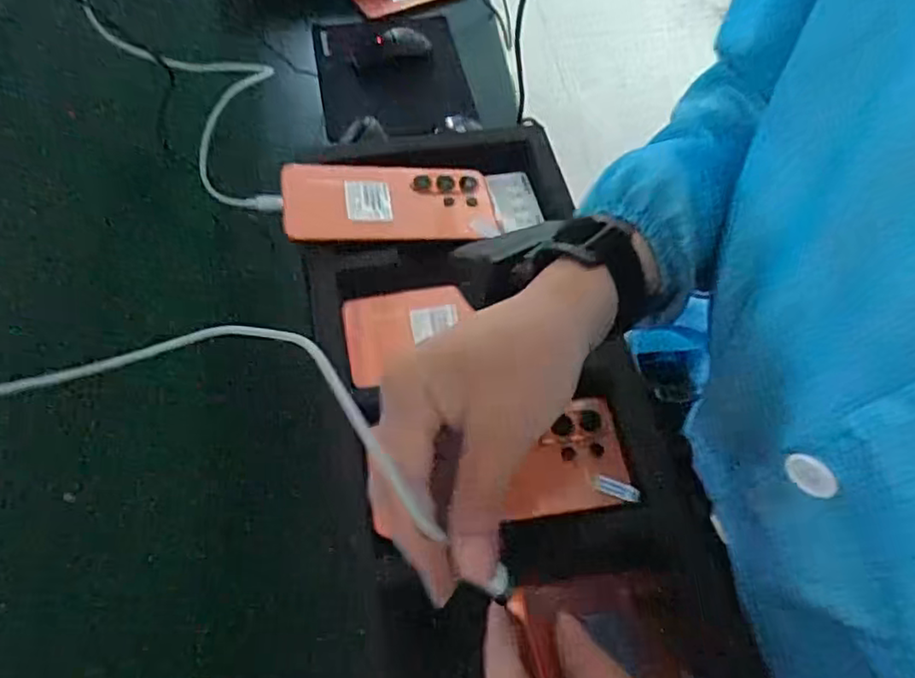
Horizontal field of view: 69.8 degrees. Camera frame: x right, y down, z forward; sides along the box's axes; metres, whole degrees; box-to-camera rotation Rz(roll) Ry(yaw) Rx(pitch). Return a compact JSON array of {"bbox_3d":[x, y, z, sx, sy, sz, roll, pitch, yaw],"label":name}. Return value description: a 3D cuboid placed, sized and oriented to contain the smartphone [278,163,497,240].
[{"bbox_3d":[-0.054,-0.113,0.533,0.168,0.008,0.076,-4,62,-16],"label":"smartphone"}]

